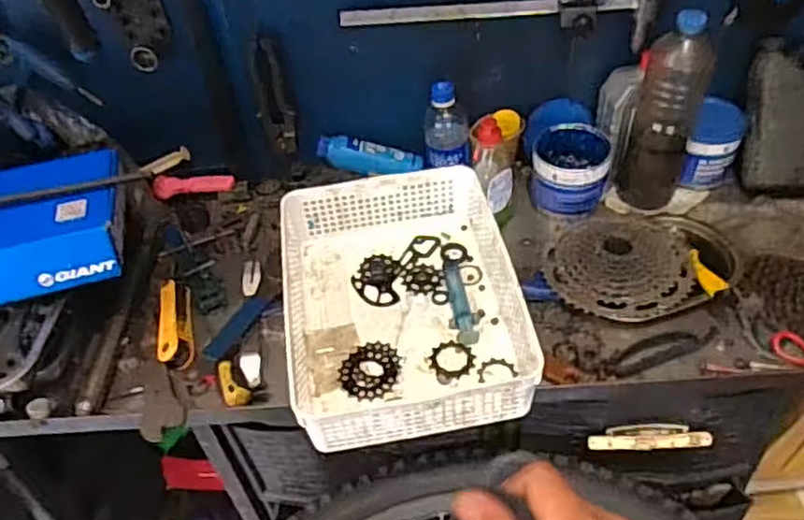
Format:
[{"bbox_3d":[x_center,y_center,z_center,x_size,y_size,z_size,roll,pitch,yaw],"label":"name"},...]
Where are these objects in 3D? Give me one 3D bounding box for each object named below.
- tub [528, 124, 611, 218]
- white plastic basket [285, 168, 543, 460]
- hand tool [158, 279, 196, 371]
[{"bbox_3d":[0.231,-0.121,0.943,0.101,0.089,0.102,-4,44,4],"label":"tub"},{"bbox_3d":[-0.004,0.042,0.787,0.245,0.095,0.330,-10,44,-2],"label":"white plastic basket"},{"bbox_3d":[-0.279,0.075,0.845,0.036,0.026,0.134,-13,44,-5],"label":"hand tool"}]

